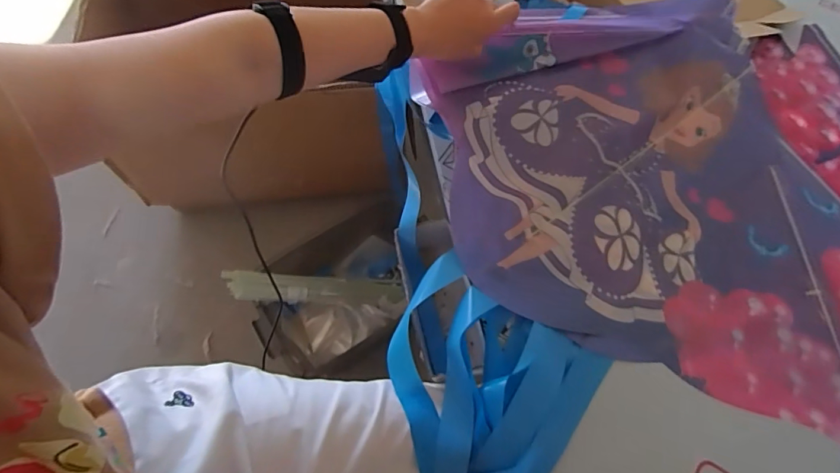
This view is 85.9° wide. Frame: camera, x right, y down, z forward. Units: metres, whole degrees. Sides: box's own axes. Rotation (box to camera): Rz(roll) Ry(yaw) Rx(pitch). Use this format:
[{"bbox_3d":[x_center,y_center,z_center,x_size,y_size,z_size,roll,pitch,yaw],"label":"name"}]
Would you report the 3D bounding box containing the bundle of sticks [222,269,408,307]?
[{"bbox_3d":[-0.210,0.113,0.938,0.370,0.049,0.071,7,65,-25],"label":"bundle of sticks"}]

